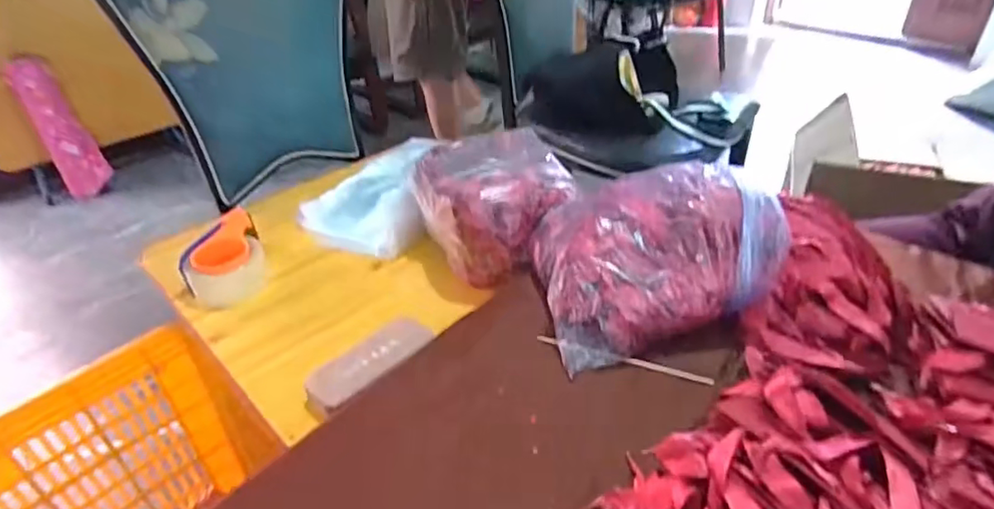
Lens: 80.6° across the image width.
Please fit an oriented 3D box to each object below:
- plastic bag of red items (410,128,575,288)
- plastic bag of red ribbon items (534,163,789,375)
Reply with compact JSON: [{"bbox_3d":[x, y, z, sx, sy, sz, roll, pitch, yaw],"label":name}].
[{"bbox_3d":[-0.002,-0.069,0.878,0.198,0.148,0.196,-18,38,-21],"label":"plastic bag of red items"},{"bbox_3d":[0.174,-0.007,0.705,0.255,0.160,0.202,-10,36,-12],"label":"plastic bag of red ribbon items"}]

